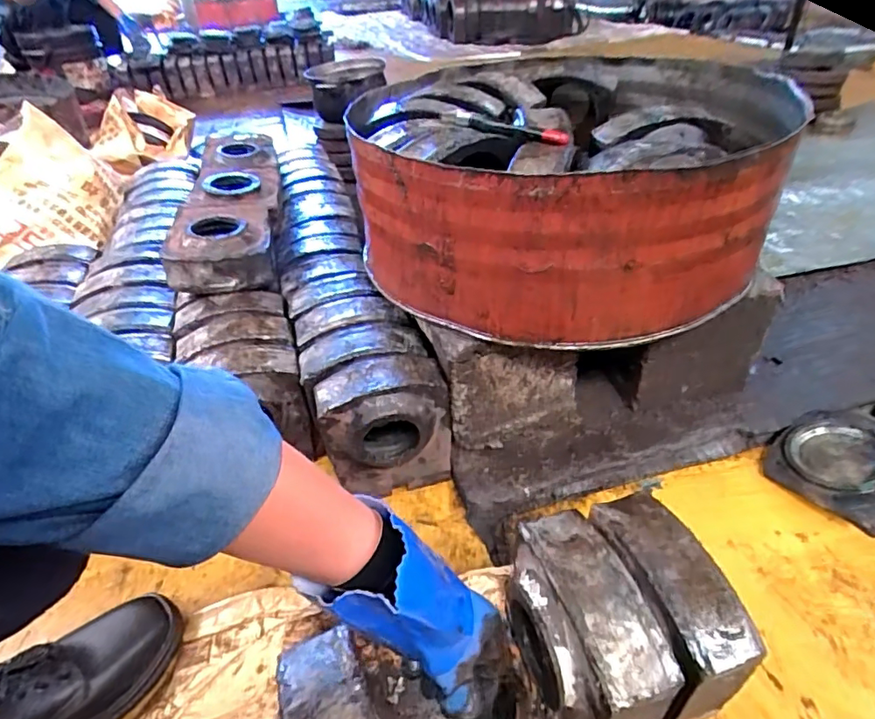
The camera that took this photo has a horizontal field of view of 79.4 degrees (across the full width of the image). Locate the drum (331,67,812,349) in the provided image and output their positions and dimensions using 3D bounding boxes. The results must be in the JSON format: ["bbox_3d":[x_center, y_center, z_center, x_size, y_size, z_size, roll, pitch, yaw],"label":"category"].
[{"bbox_3d":[0.161,-0.262,0.738,0.544,0.177,0.564,-2,39,1],"label":"drum"}]

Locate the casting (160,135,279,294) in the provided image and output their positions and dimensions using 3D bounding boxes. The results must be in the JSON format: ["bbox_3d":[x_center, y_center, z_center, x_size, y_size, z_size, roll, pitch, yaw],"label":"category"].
[{"bbox_3d":[-0.382,-0.307,0.986,0.161,0.075,0.629,-10,39,-9],"label":"casting"}]

